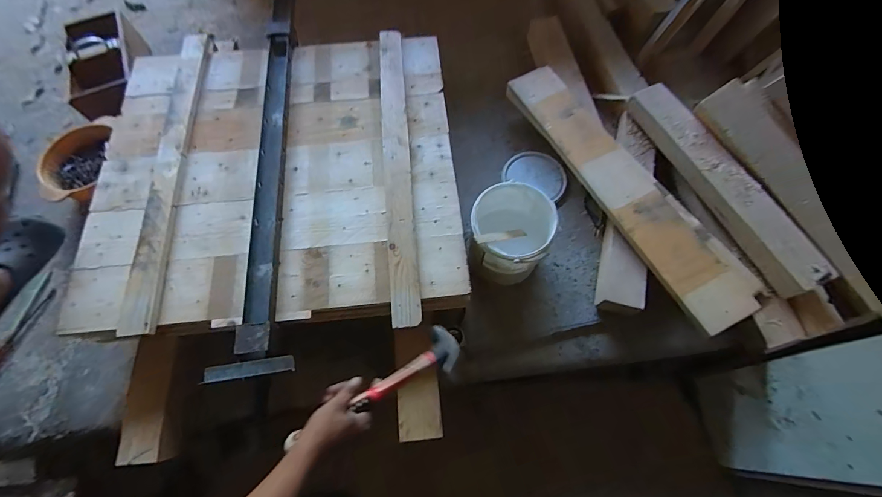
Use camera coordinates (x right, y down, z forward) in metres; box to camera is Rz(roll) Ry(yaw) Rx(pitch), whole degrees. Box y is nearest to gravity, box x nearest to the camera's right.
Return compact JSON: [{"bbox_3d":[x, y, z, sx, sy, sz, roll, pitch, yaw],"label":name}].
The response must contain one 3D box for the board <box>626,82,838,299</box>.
[{"bbox_3d":[0.686,-0.172,0.933,0.095,0.084,0.618,-22,64,-9],"label":"board"}]

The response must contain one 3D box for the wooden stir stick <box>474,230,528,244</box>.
[{"bbox_3d":[0.131,-0.026,0.813,0.180,0.011,0.025,-9,59,-48],"label":"wooden stir stick"}]

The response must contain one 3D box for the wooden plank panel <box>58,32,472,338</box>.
[{"bbox_3d":[-0.366,-0.177,0.851,0.786,0.045,0.794,-5,67,-2],"label":"wooden plank panel"}]

